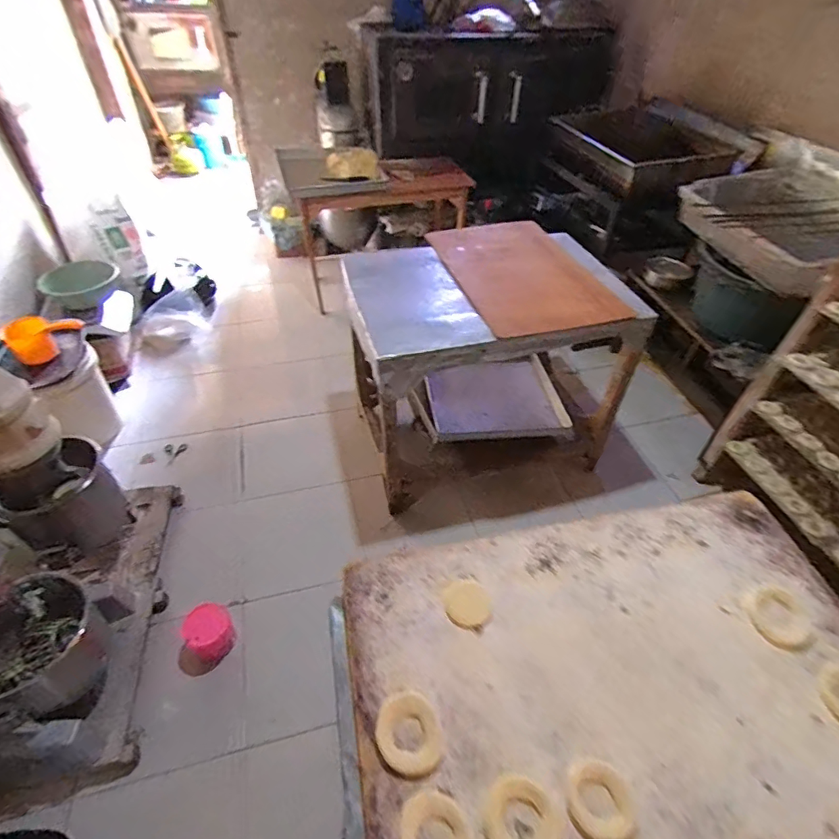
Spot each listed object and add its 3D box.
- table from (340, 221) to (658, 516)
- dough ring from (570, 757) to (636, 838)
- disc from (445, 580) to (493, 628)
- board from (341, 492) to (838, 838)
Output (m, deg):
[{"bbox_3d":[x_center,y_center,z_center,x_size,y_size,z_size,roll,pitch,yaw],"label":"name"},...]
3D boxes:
[{"bbox_3d":[0.198,-0.229,1.734,0.838,0.654,0.653,-10,46,-11],"label":"table"},{"bbox_3d":[0.170,0.355,0.450,0.054,0.012,0.066,7,48,6],"label":"dough ring"},{"bbox_3d":[0.060,0.223,0.586,0.054,0.010,0.051,0,48,0],"label":"disc"},{"bbox_3d":[0.235,0.290,0.523,0.595,0.029,0.417,-9,49,-8],"label":"board"}]

